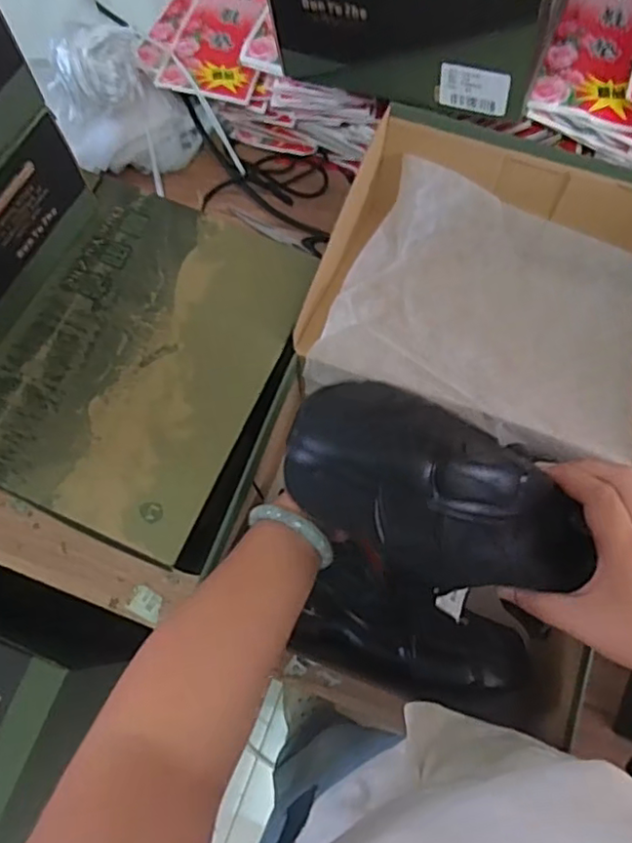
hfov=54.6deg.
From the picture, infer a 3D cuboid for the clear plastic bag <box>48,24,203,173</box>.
[{"bbox_3d":[-0.240,-0.387,0.745,0.169,0.113,0.132,-11,73,-1],"label":"clear plastic bag"}]

